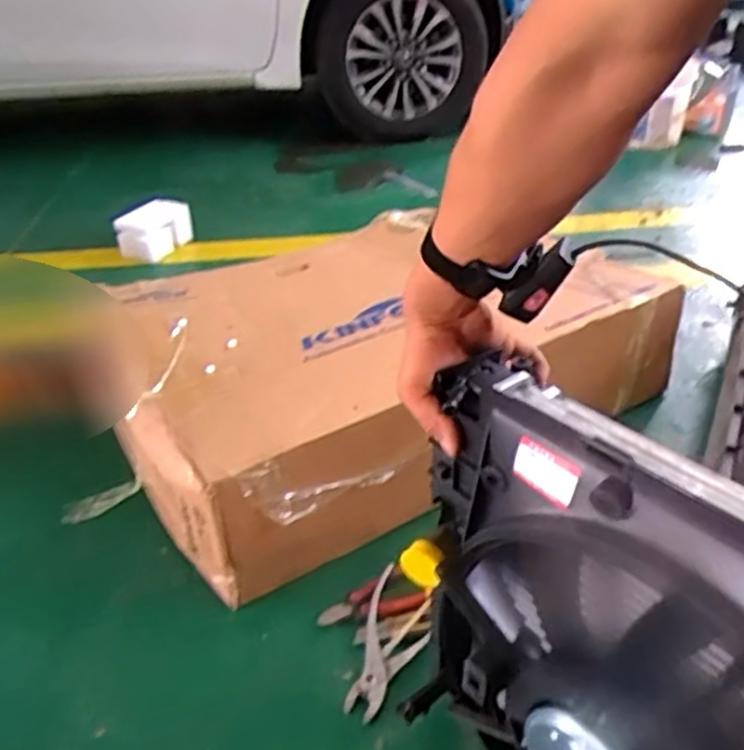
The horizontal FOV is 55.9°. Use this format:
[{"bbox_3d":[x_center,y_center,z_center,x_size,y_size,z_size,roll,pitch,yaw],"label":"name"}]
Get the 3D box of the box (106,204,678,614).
[{"bbox_3d":[-0.020,-0.076,1.284,0.879,0.200,0.732,-20,38,-28],"label":"box"}]

